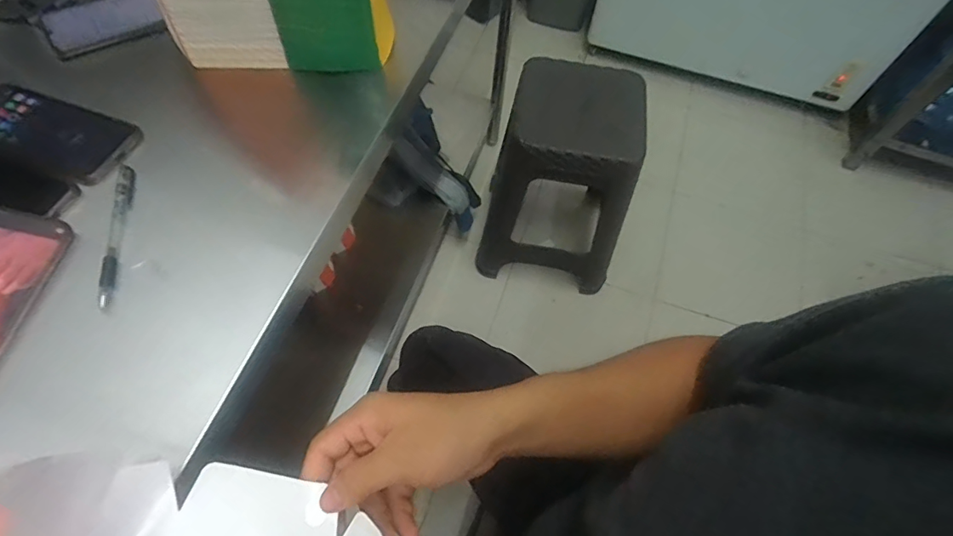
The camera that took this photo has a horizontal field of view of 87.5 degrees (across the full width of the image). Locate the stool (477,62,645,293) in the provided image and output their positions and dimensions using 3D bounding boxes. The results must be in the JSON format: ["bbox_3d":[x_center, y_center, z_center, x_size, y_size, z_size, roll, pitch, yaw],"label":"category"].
[{"bbox_3d":[0.206,-0.192,1.209,0.313,0.495,0.269,15,61,5],"label":"stool"}]

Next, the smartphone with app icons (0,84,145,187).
[{"bbox_3d":[-0.436,-0.142,0.507,0.166,0.009,0.076,20,62,8],"label":"smartphone with app icons"}]

